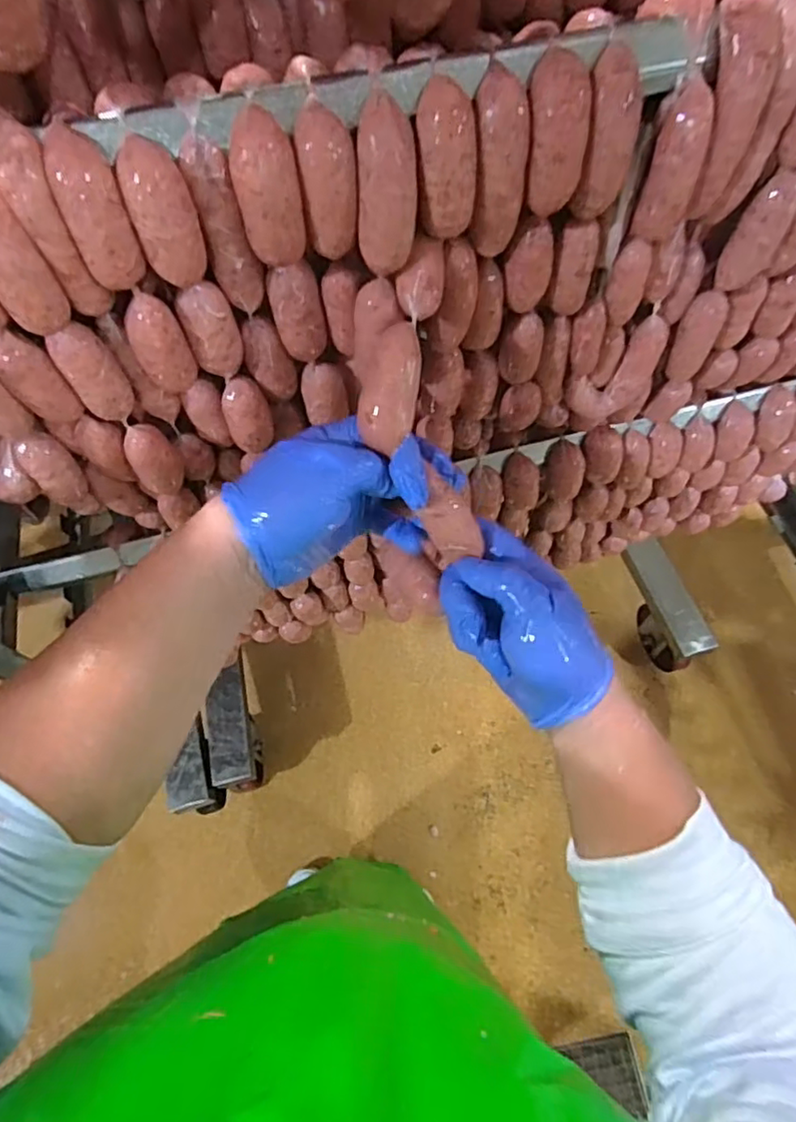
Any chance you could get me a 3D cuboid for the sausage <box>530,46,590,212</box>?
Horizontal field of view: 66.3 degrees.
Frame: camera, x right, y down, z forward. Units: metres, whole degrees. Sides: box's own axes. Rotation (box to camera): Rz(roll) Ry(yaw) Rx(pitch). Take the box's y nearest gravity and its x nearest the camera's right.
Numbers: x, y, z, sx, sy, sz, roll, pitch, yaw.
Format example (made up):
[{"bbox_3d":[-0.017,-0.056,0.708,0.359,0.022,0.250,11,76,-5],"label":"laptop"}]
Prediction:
[{"bbox_3d":[0.081,-0.216,0.309,0.031,0.061,0.028,9,65,6],"label":"sausage"}]

